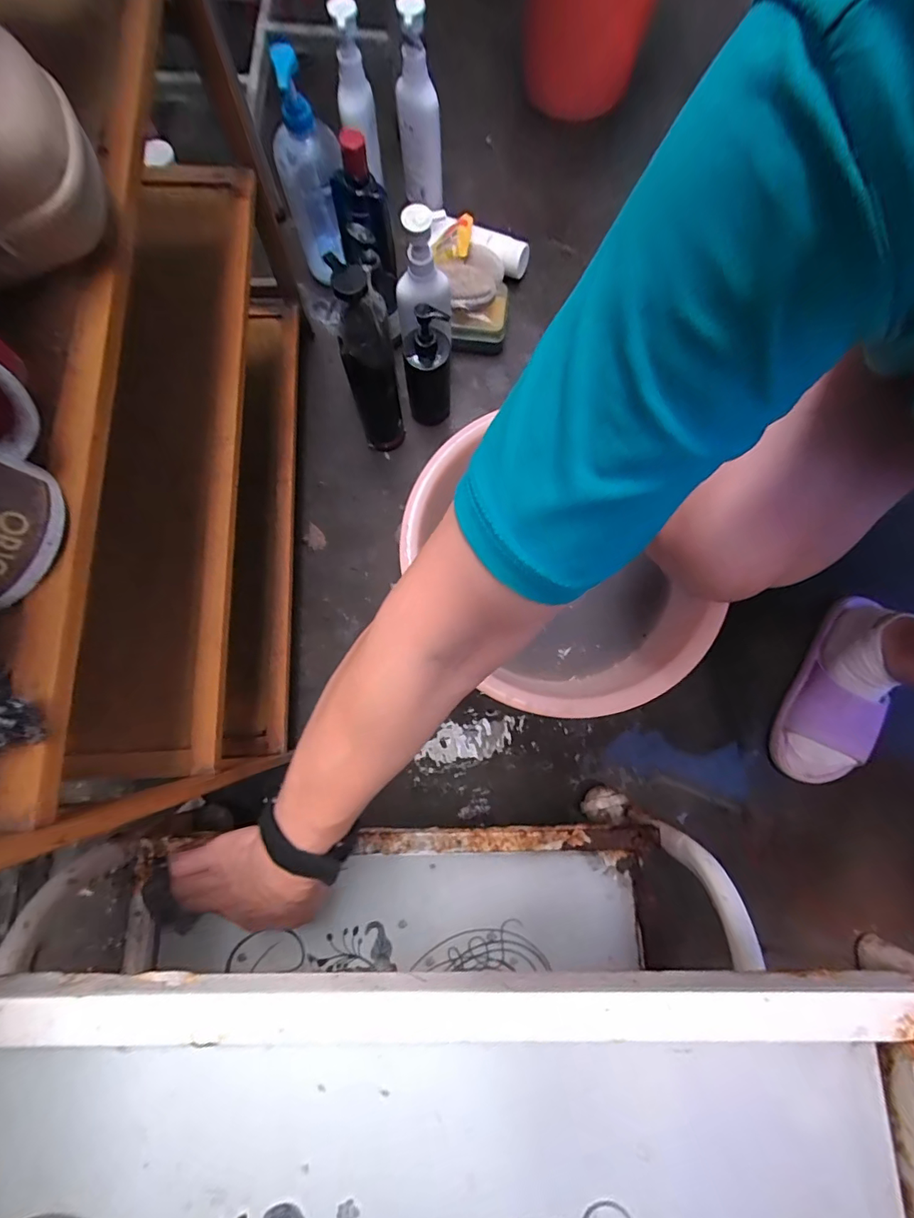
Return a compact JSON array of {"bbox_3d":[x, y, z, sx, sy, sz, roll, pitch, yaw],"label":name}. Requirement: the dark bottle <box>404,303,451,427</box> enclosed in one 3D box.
[{"bbox_3d":[-0.040,-0.332,0.651,0.058,0.209,0.048,-2,78,1],"label":"dark bottle"}]

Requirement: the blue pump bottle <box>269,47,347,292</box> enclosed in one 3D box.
[{"bbox_3d":[-0.197,-0.587,0.641,0.081,0.267,0.077,-13,78,-2],"label":"blue pump bottle"}]

